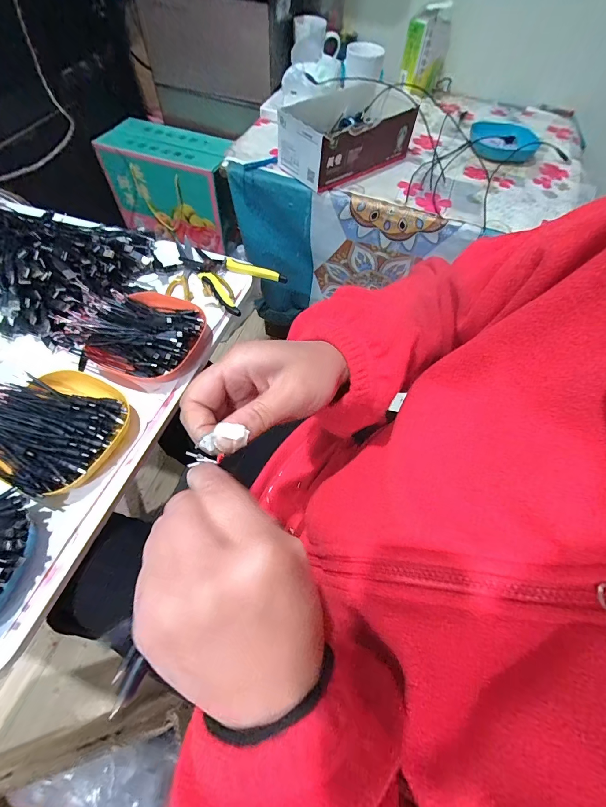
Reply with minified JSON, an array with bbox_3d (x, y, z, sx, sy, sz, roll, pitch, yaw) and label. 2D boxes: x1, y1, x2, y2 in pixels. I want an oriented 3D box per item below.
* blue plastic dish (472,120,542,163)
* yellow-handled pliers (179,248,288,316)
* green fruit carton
[{"bbox_3d":[0.451,-0.591,0.779,0.142,0.033,0.144,31,63,14],"label":"blue plastic dish"},{"bbox_3d":[-0.120,-0.203,0.543,0.147,0.021,0.119,33,63,15],"label":"yellow-handled pliers"},{"bbox_3d":[-0.347,-0.590,0.948,0.317,0.228,0.144,17,60,6],"label":"green fruit carton"}]

